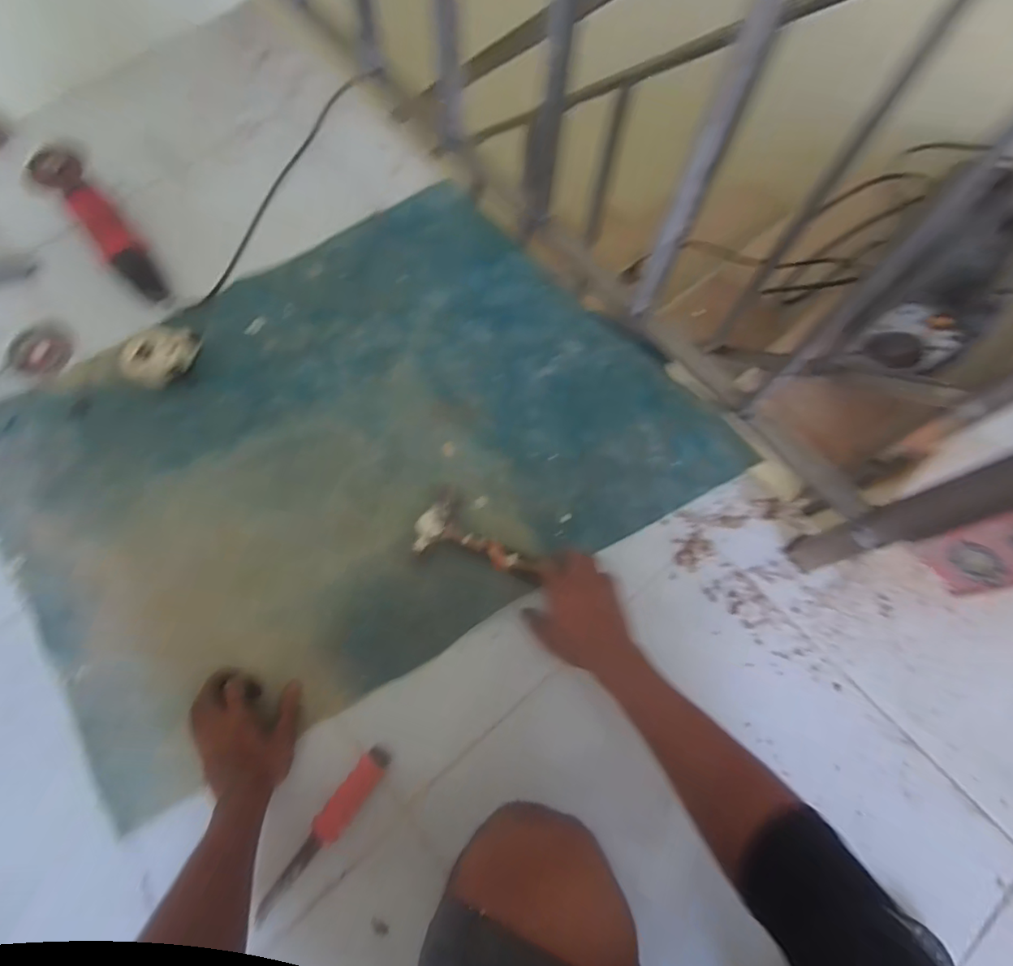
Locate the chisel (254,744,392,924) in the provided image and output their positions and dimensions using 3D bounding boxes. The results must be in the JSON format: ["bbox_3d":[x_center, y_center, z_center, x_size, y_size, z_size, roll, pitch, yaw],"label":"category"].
[{"bbox_3d":[-0.199,0.383,0.597,0.034,0.021,0.194,36,77,10],"label":"chisel"}]

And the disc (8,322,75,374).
[{"bbox_3d":[-0.684,-0.196,0.797,0.087,0.013,0.079,-30,76,-9],"label":"disc"}]

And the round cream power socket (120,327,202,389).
[{"bbox_3d":[-0.490,-0.180,0.764,0.071,0.039,0.094,21,75,6],"label":"round cream power socket"}]

